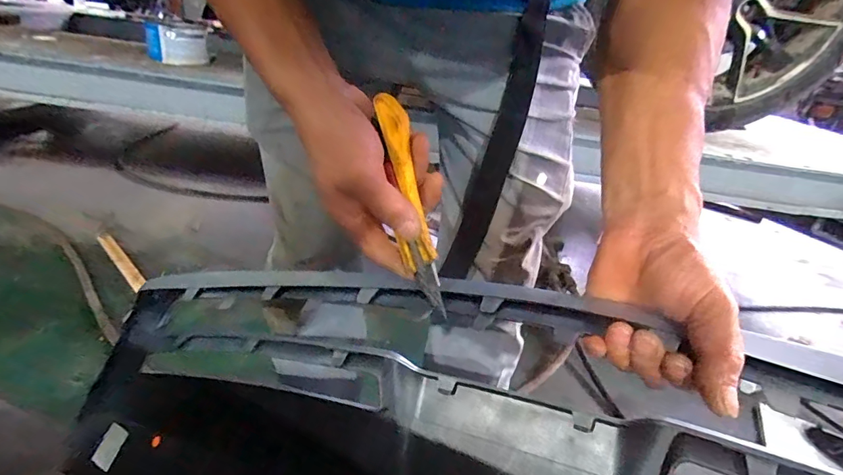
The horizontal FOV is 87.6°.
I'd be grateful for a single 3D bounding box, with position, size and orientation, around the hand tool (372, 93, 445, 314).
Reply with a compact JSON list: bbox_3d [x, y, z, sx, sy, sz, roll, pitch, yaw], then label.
[{"bbox_3d":[-0.008,-0.022,0.328,0.024,0.163,0.015,1,20,40],"label":"hand tool"}]

